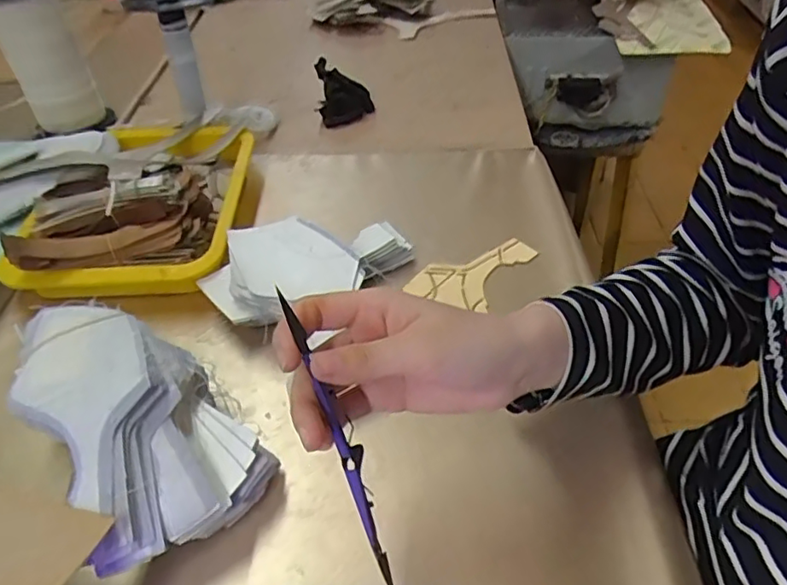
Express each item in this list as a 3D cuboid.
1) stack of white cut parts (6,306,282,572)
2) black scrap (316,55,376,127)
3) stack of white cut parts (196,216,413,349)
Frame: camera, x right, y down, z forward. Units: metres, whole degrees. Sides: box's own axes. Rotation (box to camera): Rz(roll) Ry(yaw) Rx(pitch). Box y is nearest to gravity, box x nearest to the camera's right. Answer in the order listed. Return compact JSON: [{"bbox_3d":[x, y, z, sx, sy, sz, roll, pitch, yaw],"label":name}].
[{"bbox_3d":[-0.171,0.088,0.385,0.168,0.089,0.115,32,54,30],"label":"stack of white cut parts"},{"bbox_3d":[-0.065,-0.262,0.765,0.065,0.085,0.024,-19,8,-17],"label":"black scrap"},{"bbox_3d":[-0.068,-0.019,0.519,0.185,0.065,0.107,-20,47,-16],"label":"stack of white cut parts"}]

